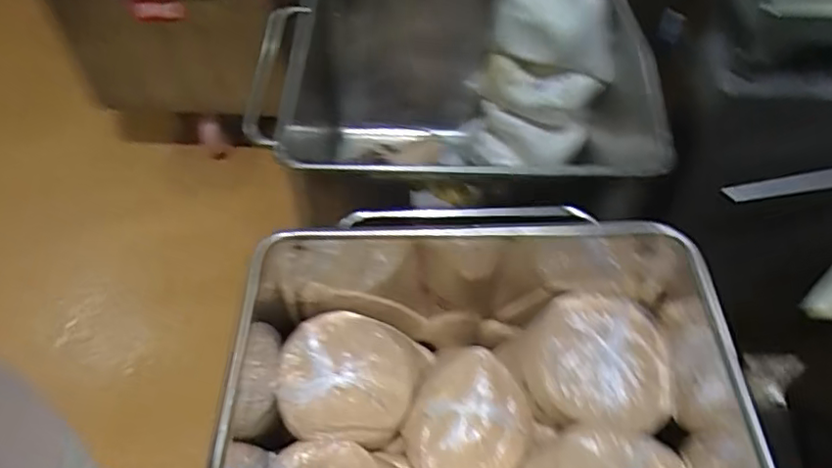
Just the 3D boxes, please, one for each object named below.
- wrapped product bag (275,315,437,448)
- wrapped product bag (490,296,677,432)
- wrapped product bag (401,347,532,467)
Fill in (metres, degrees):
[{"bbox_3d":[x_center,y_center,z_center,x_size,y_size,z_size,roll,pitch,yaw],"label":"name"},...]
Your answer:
[{"bbox_3d":[-0.106,0.251,1.069,0.245,0.109,0.222,3,52,4],"label":"wrapped product bag"},{"bbox_3d":[0.290,0.239,1.068,0.263,0.153,0.219,3,52,3],"label":"wrapped product bag"},{"bbox_3d":[0.094,0.318,1.049,0.197,0.109,0.229,18,55,15],"label":"wrapped product bag"}]

